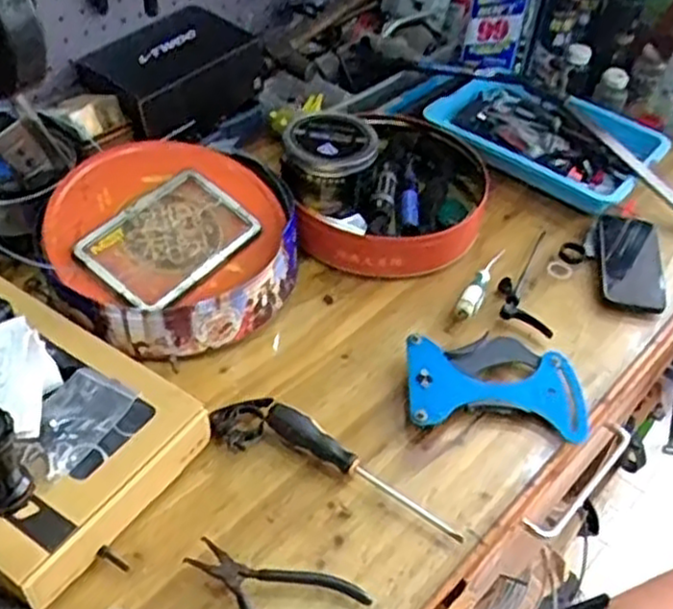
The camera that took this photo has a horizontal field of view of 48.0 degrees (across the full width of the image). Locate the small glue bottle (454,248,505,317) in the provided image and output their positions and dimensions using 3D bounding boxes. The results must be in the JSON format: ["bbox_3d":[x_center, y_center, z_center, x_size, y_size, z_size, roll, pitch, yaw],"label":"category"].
[{"bbox_3d":[0.184,-0.031,0.941,0.025,0.022,0.144,23,48,17],"label":"small glue bottle"}]

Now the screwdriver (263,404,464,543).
[{"bbox_3d":[0.026,0.157,0.734,0.216,0.038,0.027,25,49,19],"label":"screwdriver"}]

